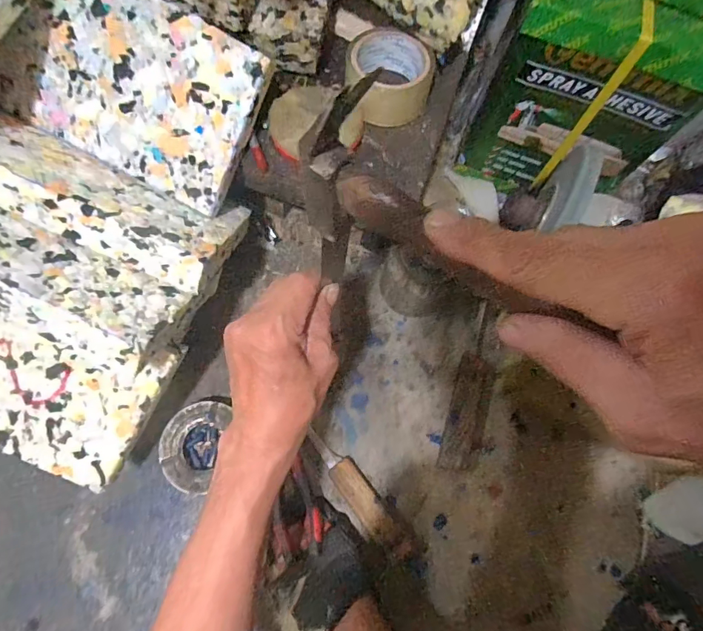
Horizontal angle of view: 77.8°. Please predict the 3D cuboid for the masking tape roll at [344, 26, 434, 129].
[{"bbox_3d":[0.043,-0.276,0.505,0.098,0.049,0.101,4,72,-4],"label":"masking tape roll"}]

